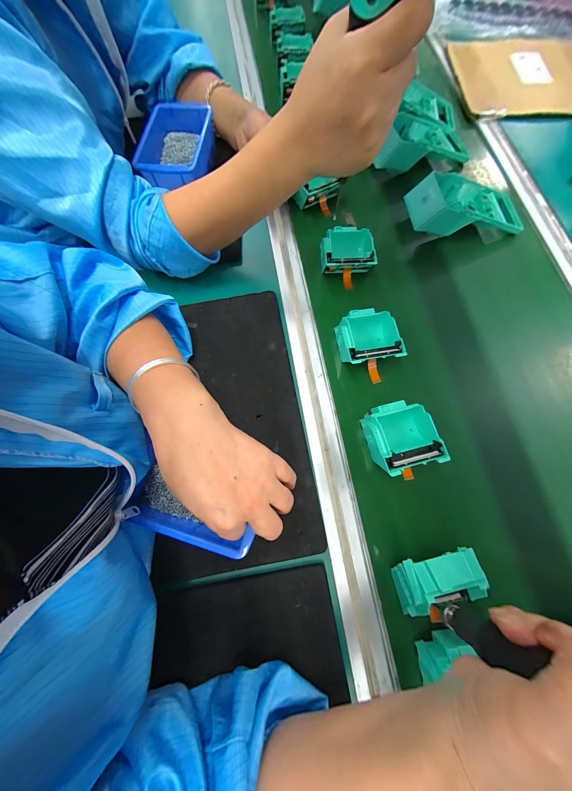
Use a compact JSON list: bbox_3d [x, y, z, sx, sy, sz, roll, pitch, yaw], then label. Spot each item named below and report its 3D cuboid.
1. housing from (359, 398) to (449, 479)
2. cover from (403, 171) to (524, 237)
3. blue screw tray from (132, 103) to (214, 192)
[{"bbox_3d":[0.139,0.054,0.307,0.075,0.039,0.086,-13,74,-5],"label":"housing"},{"bbox_3d":[0.293,-0.307,0.406,0.192,0.058,0.099,-5,74,-2],"label":"cover"},{"bbox_3d":[-0.182,-0.403,0.408,0.105,0.037,0.148,3,73,-1],"label":"blue screw tray"}]

